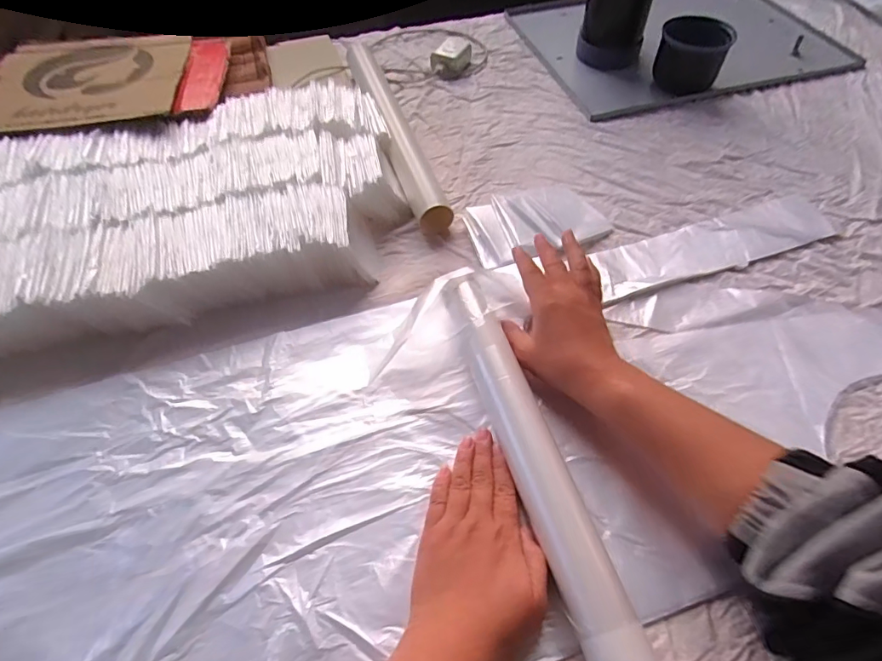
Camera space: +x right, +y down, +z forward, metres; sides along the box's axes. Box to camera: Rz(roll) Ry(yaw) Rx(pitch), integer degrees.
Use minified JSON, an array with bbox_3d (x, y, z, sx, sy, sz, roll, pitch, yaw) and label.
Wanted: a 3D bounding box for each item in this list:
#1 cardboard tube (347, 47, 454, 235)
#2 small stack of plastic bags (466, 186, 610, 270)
[{"bbox_3d":[-0.061,-0.259,0.623,0.042,0.037,0.371,-16,56,-9],"label":"cardboard tube"},{"bbox_3d":[0.104,-0.117,0.530,0.148,0.020,0.084,-17,56,-10],"label":"small stack of plastic bags"}]

